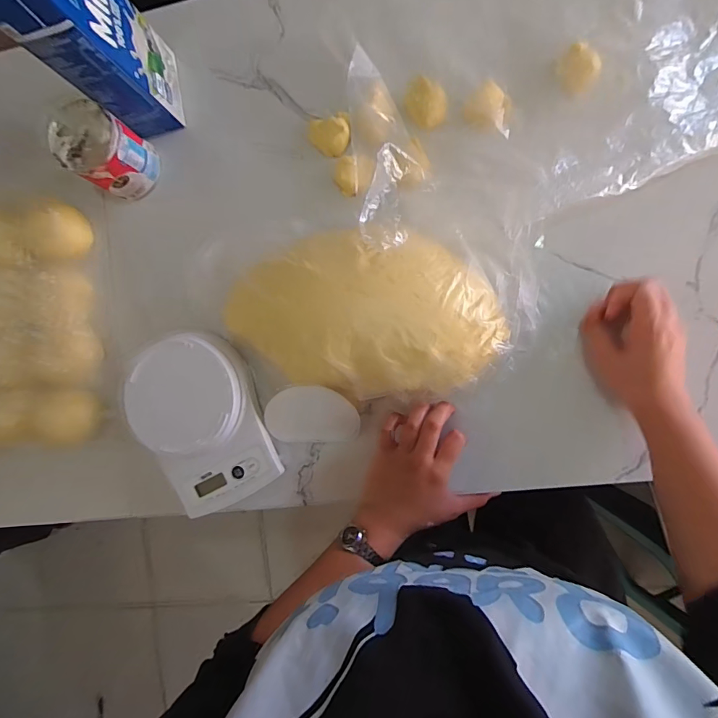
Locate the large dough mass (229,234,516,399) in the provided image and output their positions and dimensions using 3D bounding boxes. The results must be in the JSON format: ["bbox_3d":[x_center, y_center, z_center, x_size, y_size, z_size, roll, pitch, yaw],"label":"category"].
[{"bbox_3d":[0.004,-0.046,0.432,0.281,0.063,0.163,6,89,9],"label":"large dough mass"}]

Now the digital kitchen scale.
[{"bbox_3d":[-0.177,0.069,0.470,0.133,0.043,0.185,-21,86,8],"label":"digital kitchen scale"}]

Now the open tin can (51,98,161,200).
[{"bbox_3d":[-0.274,-0.225,0.469,0.068,0.087,0.069,0,89,9],"label":"open tin can"}]

